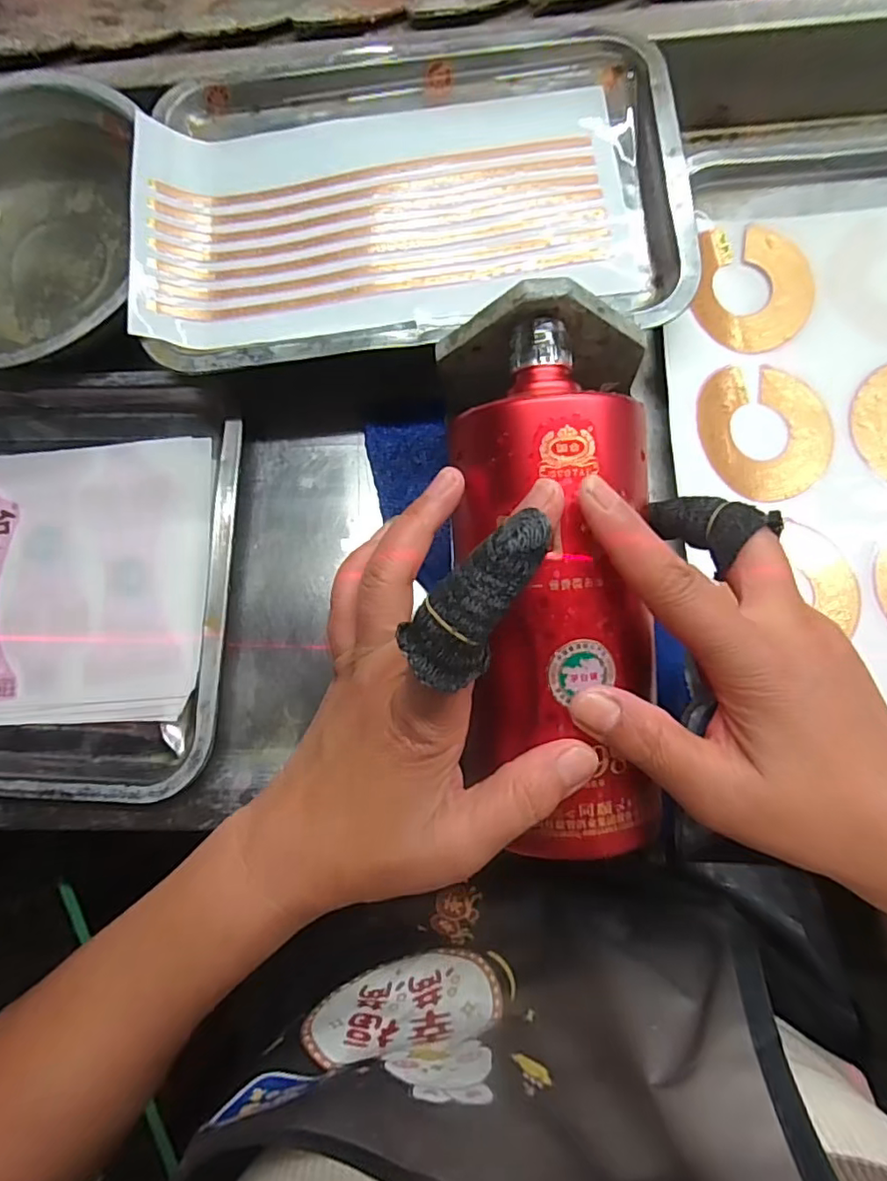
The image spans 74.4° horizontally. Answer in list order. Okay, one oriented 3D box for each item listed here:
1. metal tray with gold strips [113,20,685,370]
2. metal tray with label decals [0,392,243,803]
[{"bbox_3d":[-0.023,-0.231,0.337,0.299,0.020,0.213,-5,75,2],"label":"metal tray with gold strips"},{"bbox_3d":[-0.296,-0.007,0.355,0.340,0.023,0.241,1,85,6],"label":"metal tray with label decals"}]

